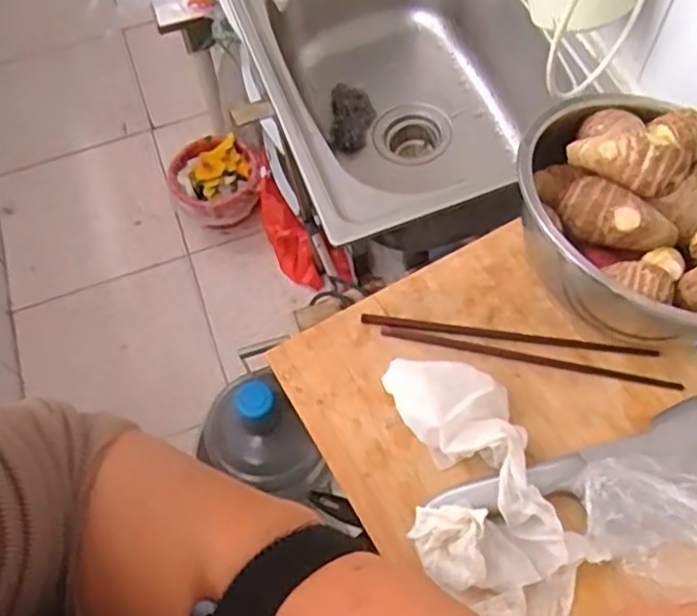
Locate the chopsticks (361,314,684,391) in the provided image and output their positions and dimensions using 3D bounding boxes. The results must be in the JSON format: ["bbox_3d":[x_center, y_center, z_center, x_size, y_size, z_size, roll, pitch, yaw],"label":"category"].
[{"bbox_3d":[0.140,0.034,0.609,0.253,0.006,0.033,9,62,8],"label":"chopsticks"}]

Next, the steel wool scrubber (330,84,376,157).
[{"bbox_3d":[0.005,-0.274,1.032,0.063,0.047,0.101,3,62,5],"label":"steel wool scrubber"}]

